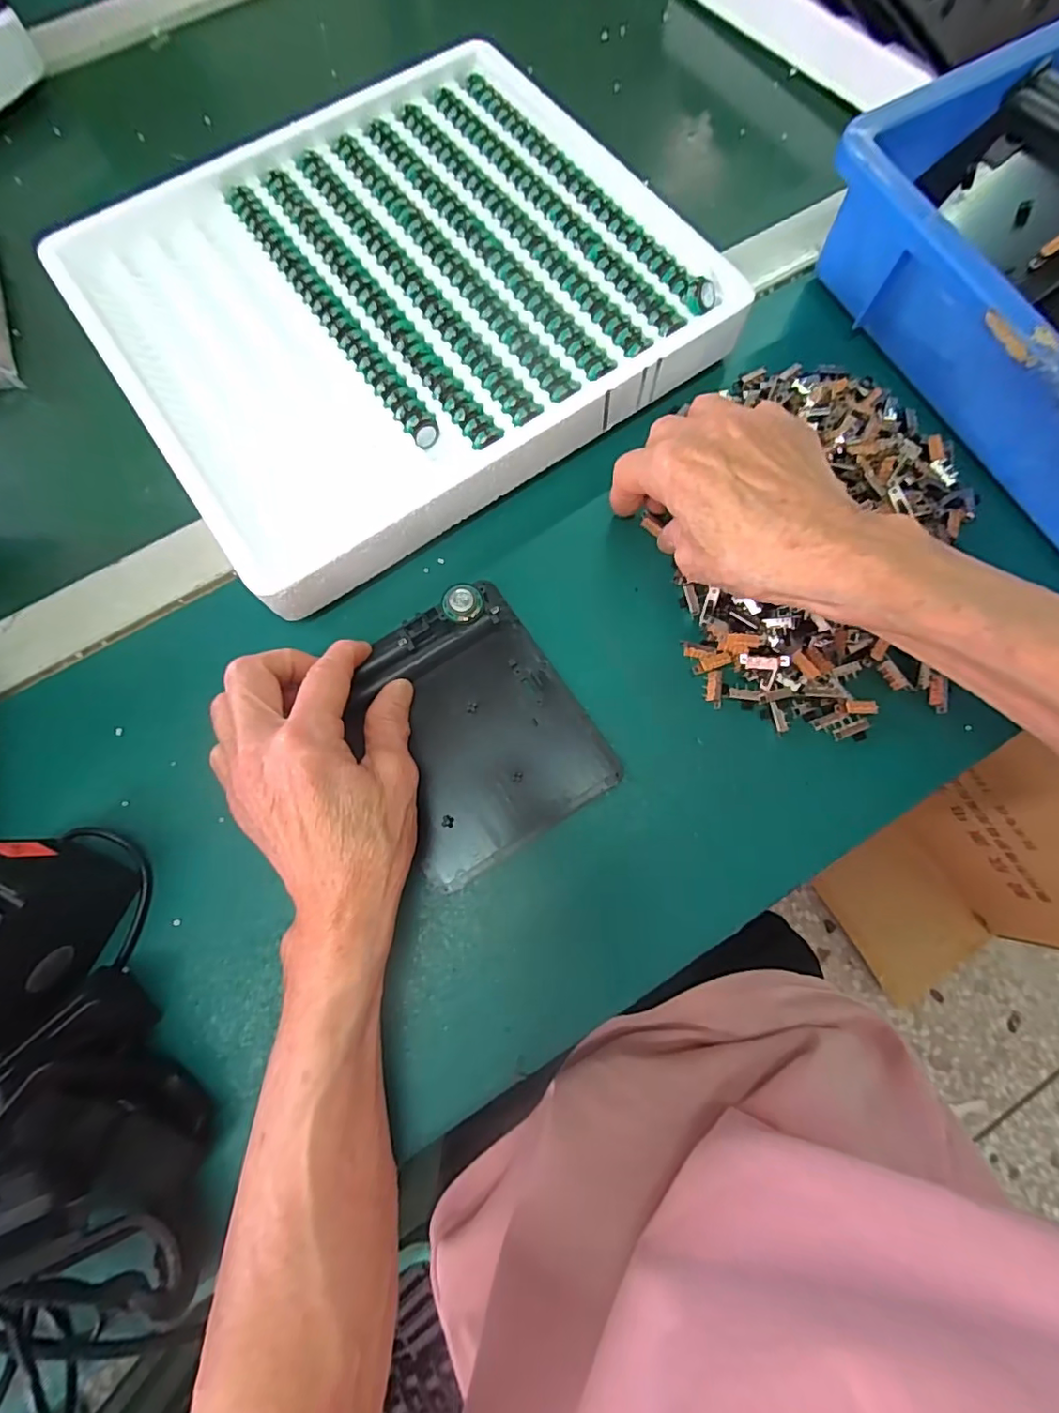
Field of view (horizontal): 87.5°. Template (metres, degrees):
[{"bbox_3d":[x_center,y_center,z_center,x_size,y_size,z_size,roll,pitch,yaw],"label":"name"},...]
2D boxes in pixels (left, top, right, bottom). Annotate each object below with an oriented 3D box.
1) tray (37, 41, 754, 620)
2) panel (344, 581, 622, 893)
[{"bbox_3d":[-0.081,-0.254,0.317,0.318,0.033,0.296,-34,78,-7],"label":"tray"},{"bbox_3d":[-0.030,0.011,0.283,0.107,0.018,0.127,-32,82,-6],"label":"panel"}]

